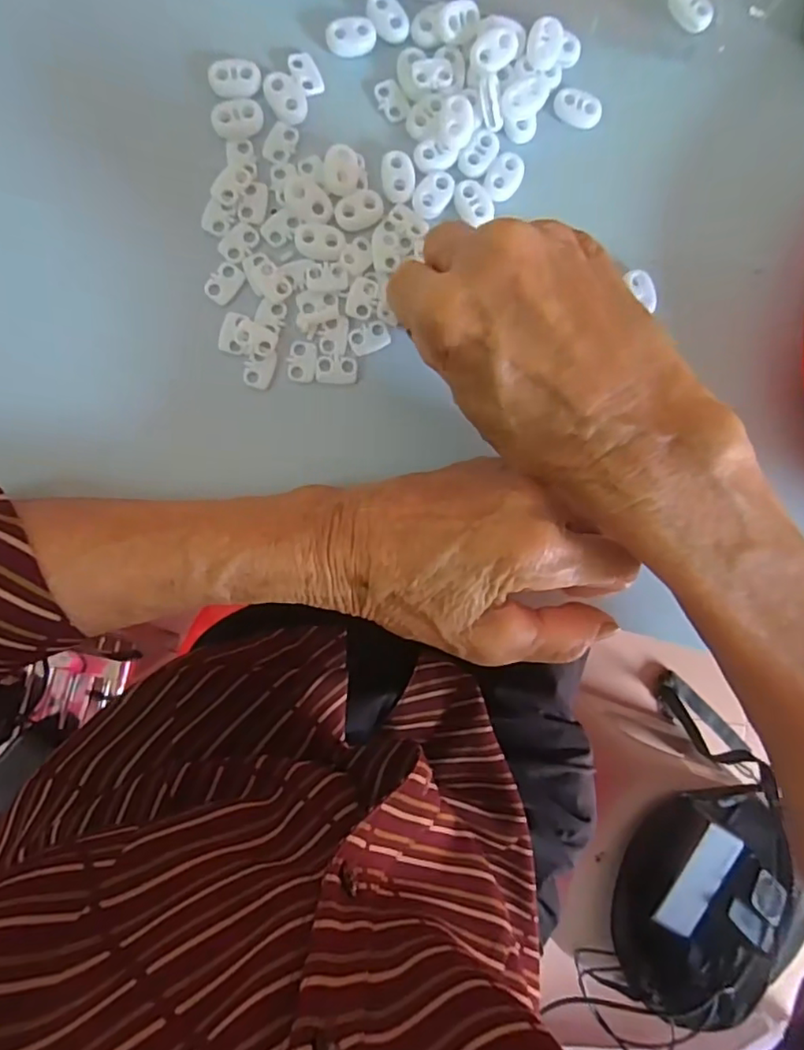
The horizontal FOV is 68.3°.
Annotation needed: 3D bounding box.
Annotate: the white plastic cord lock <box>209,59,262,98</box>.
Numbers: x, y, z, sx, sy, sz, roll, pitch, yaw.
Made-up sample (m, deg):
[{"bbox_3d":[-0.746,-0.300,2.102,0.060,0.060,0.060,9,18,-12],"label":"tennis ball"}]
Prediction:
[{"bbox_3d":[-0.072,-0.193,0.255,0.021,0.004,0.015,-4,91,-5],"label":"white plastic cord lock"}]

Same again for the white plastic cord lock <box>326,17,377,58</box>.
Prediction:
[{"bbox_3d":[-0.022,-0.216,0.262,0.022,0.005,0.014,-14,92,-5],"label":"white plastic cord lock"}]

